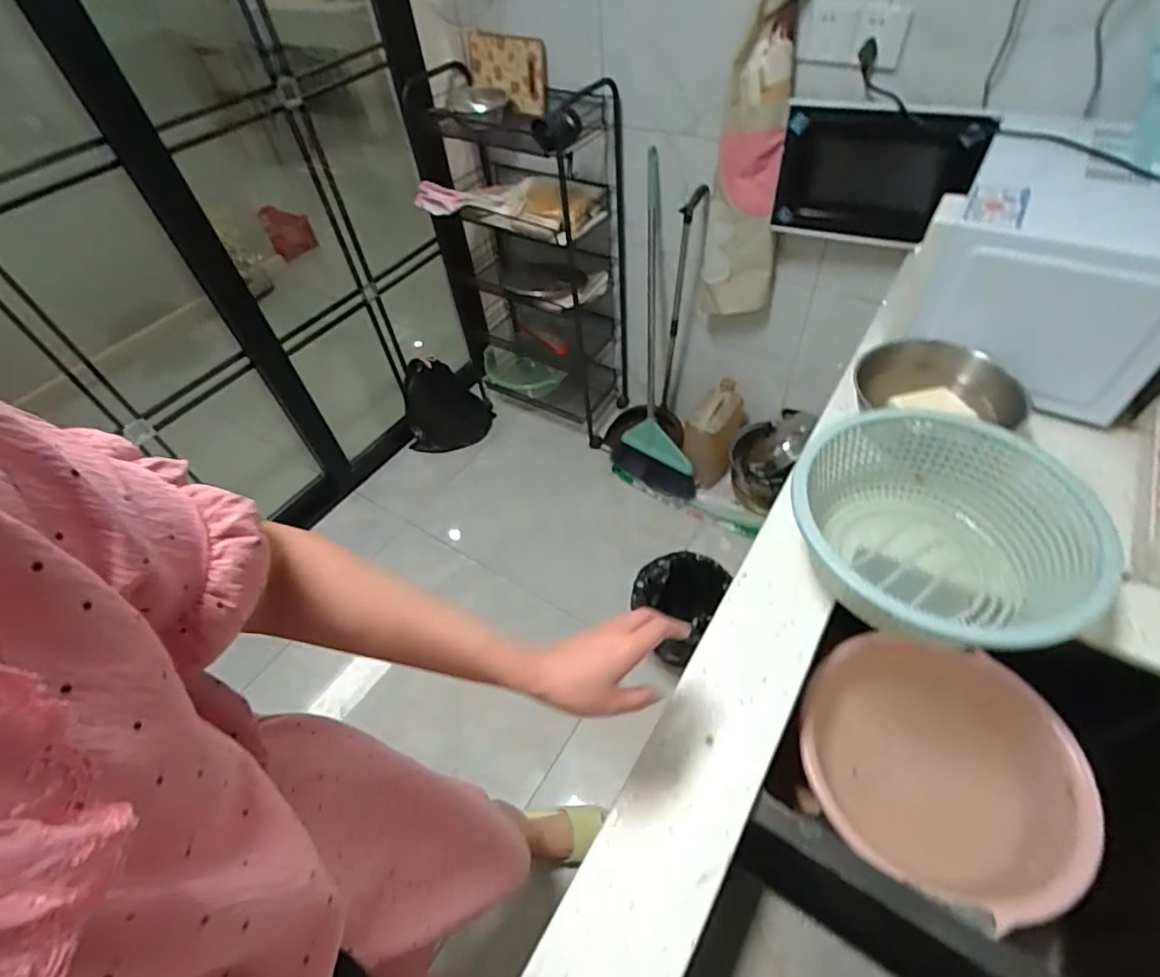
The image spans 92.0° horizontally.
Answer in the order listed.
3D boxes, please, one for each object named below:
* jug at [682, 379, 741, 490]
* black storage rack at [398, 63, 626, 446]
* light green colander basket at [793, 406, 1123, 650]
[{"bbox_3d":[0.421,-0.164,1.728,0.132,0.281,0.232,22,56,22],"label":"jug"},{"bbox_3d":[-0.151,-0.647,1.733,0.580,0.963,0.357,16,54,18],"label":"black storage rack"},{"bbox_3d":[0.406,0.062,0.666,0.290,0.136,0.304,-3,50,4],"label":"light green colander basket"}]

